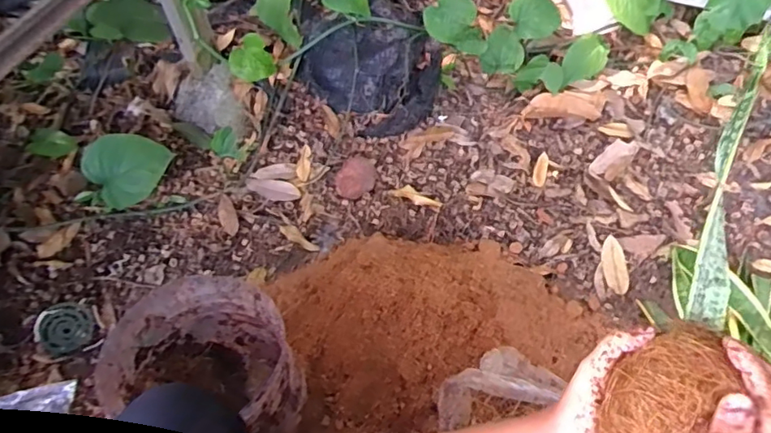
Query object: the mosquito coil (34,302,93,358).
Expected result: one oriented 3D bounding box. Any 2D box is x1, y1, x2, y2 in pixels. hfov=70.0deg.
[{"bbox_3d":[-0.581,0.203,0.998,0.089,0.007,0.102,-24,64,-36],"label":"mosquito coil"}]

